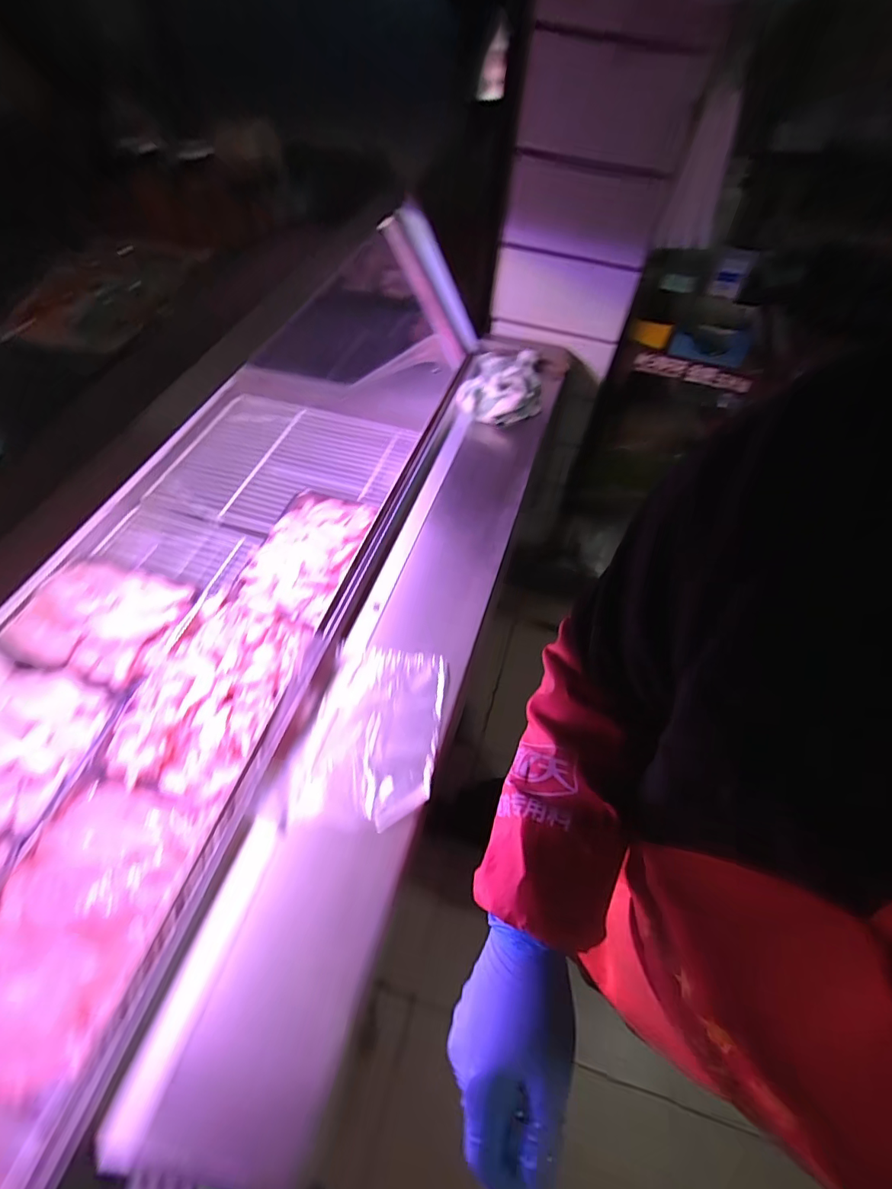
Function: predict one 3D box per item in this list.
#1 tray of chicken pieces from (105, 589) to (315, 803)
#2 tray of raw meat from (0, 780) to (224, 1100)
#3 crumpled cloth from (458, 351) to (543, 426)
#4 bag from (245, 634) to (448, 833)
[{"bbox_3d":[-0.444,0.158,0.871,0.273,0.099,0.354,15,59,5],"label":"tray of chicken pieces"},{"bbox_3d":[-0.539,0.468,0.692,0.269,0.073,0.364,13,59,4],"label":"tray of raw meat"},{"bbox_3d":[0.119,-0.456,1.031,0.165,0.061,0.223,8,59,1],"label":"crumpled cloth"},{"bbox_3d":[-0.109,0.173,0.631,0.199,0.024,0.239,9,59,2],"label":"bag"}]

